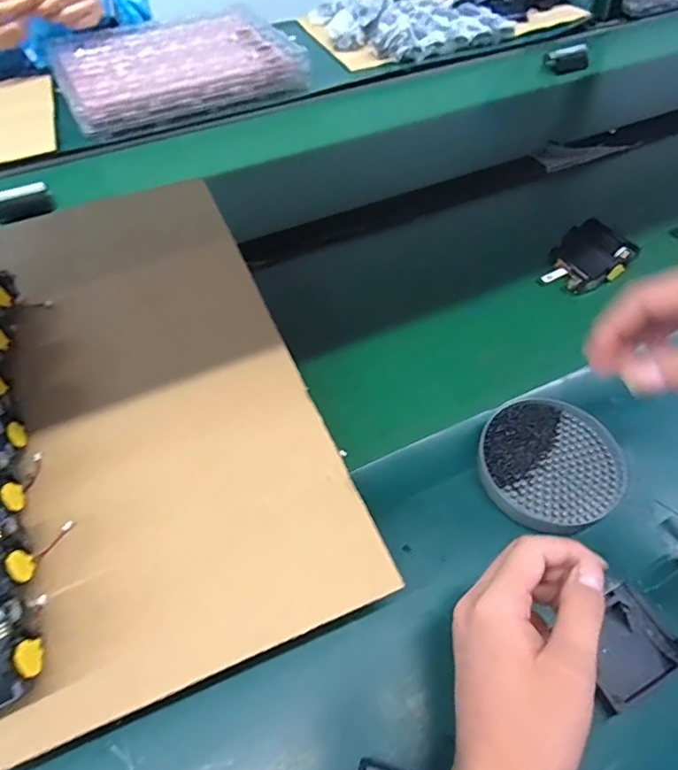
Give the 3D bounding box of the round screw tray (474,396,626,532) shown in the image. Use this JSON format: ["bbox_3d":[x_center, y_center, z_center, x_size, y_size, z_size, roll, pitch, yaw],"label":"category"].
[{"bbox_3d":[0.176,0.064,0.446,0.116,0.020,0.111,0,53,0],"label":"round screw tray"}]

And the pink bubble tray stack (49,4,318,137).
[{"bbox_3d":[-0.275,-0.541,0.904,0.383,0.062,0.306,-22,56,-15],"label":"pink bubble tray stack"}]

